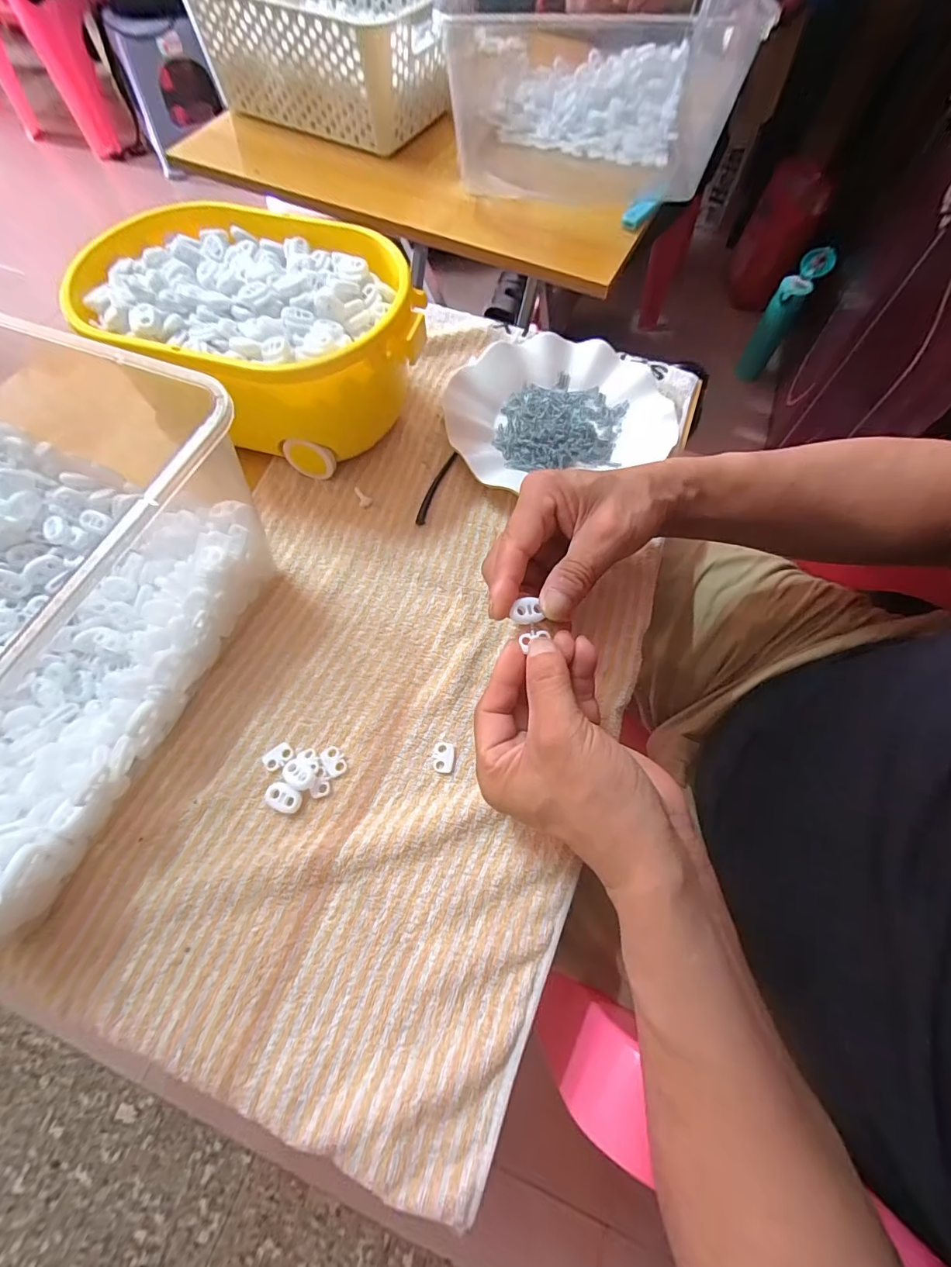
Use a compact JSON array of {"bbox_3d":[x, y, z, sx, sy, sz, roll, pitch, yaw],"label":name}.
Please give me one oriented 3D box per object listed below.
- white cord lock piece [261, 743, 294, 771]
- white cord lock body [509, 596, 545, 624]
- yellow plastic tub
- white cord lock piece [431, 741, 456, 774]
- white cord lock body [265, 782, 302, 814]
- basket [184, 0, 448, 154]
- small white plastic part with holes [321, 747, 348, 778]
[{"bbox_3d":[-0.123,0.077,0.298,0.018,0.004,0.013,-35,71,-15],"label":"white cord lock piece"},{"bbox_3d":[0.029,-0.013,0.273,0.018,0.004,0.015,-15,67,-8],"label":"white cord lock body"},{"bbox_3d":[-0.158,-0.222,0.374,0.246,0.104,0.169,14,66,5],"label":"yellow plastic tub"},{"bbox_3d":[-0.020,0.078,0.301,0.014,0.004,0.019,7,66,2],"label":"white cord lock piece"},{"bbox_3d":[-0.116,0.099,0.289,0.022,0.009,0.015,21,67,8],"label":"white cord lock body"},{"bbox_3d":[-0.183,-0.742,0.604,0.298,0.114,0.204,30,69,12],"label":"basket"},{"bbox_3d":[-0.089,0.079,0.299,0.012,0.004,0.020,-32,70,-14],"label":"small white plastic part with holes"}]

